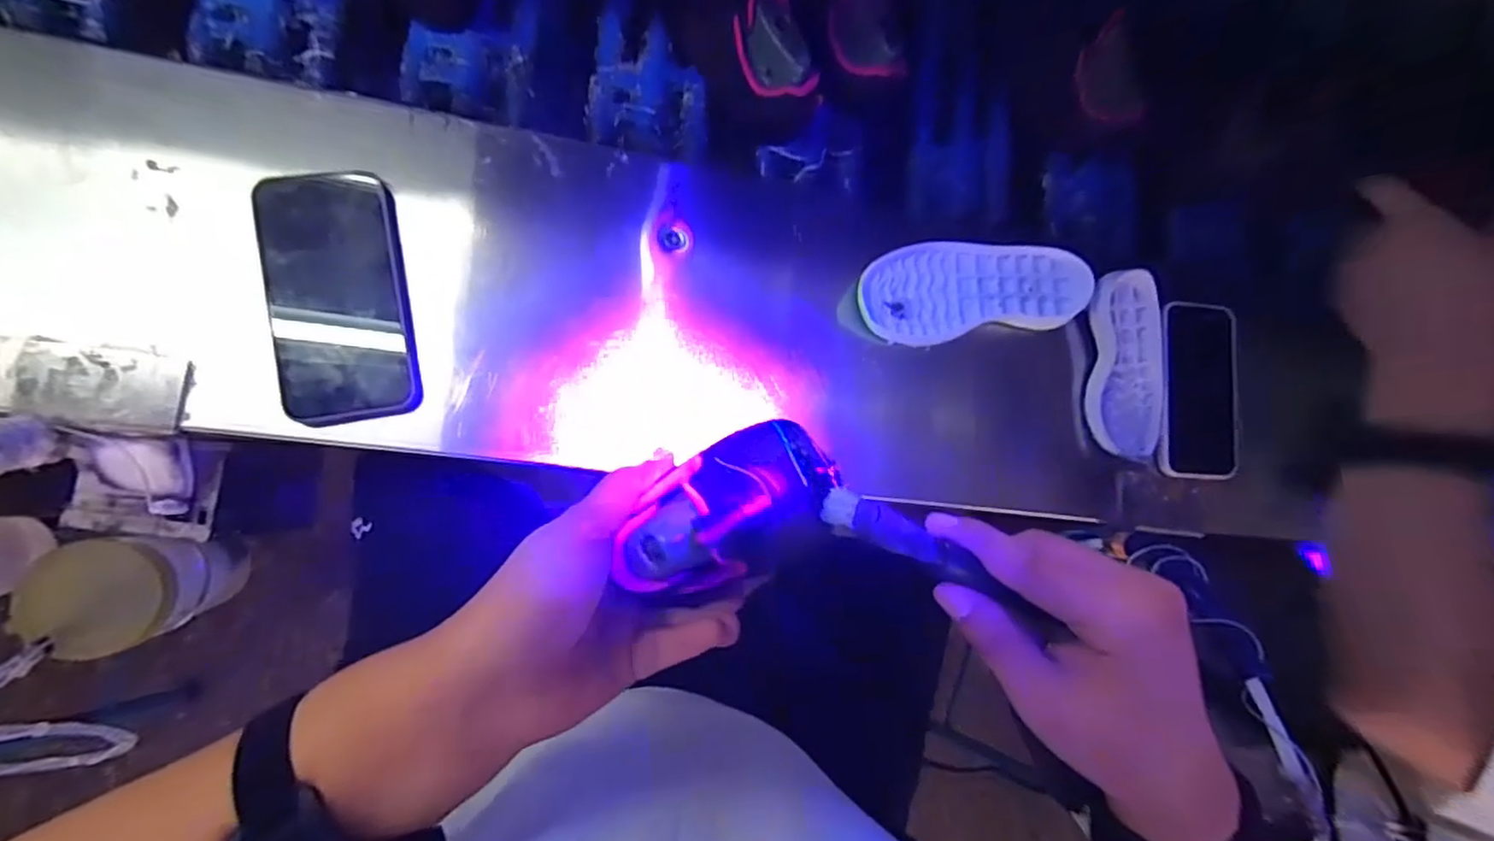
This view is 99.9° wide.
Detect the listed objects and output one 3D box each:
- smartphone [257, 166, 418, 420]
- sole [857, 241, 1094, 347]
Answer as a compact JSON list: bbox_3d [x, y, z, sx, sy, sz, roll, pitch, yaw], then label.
[{"bbox_3d":[-0.269,-0.082,0.414,0.078,0.014,0.162,-9,87,-18],"label":"smartphone"},{"bbox_3d":[0.185,-0.107,0.509,0.197,0.028,0.078,-8,95,-6],"label":"sole"}]

